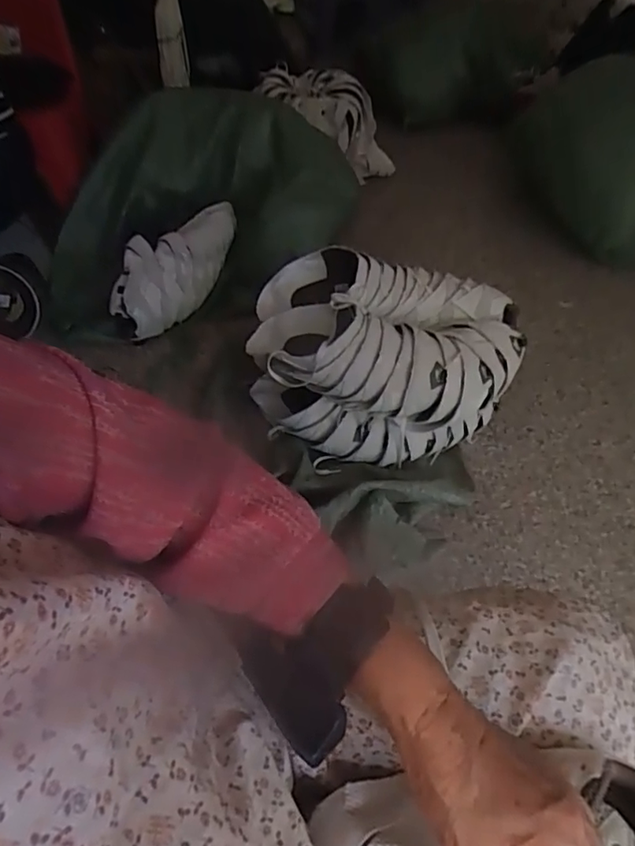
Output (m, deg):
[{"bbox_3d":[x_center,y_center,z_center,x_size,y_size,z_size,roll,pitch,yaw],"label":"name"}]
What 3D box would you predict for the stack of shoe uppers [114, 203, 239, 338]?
[{"bbox_3d":[-0.312,-0.369,1.262,0.169,0.110,0.401,37,72,6],"label":"stack of shoe uppers"}]

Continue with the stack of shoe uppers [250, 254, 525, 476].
[{"bbox_3d":[0.107,-0.119,0.995,0.450,0.233,0.273,7,48,4],"label":"stack of shoe uppers"}]

